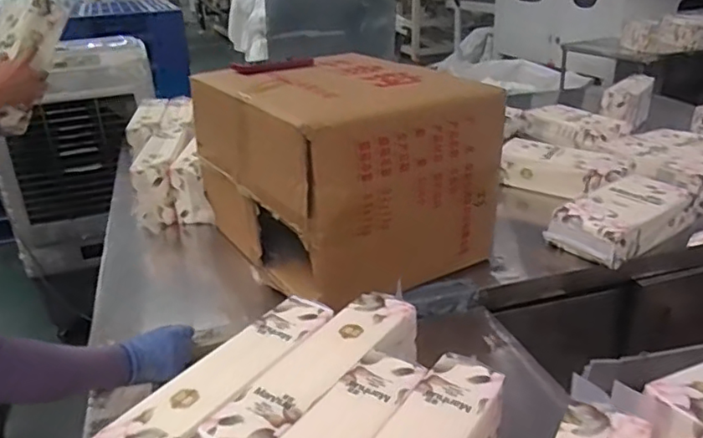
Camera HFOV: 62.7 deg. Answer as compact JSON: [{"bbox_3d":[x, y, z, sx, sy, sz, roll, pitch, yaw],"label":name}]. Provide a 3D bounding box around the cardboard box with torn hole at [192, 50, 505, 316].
[{"bbox_3d":[-0.024,-0.121,1.211,0.443,0.366,0.518,-16,28,-25],"label":"cardboard box with torn hole"}]

